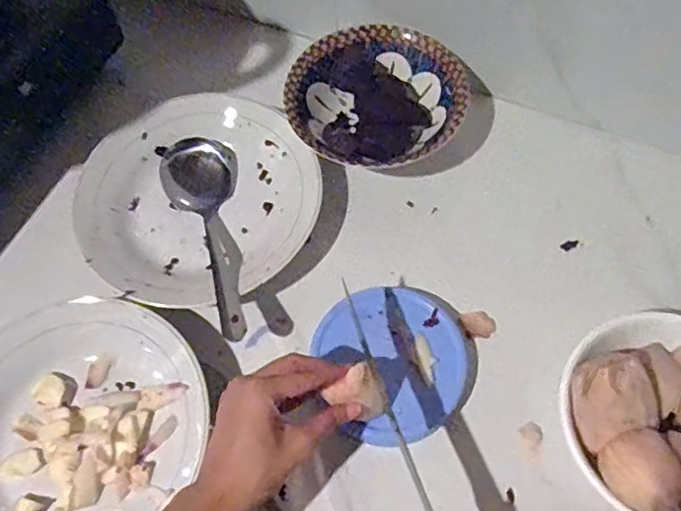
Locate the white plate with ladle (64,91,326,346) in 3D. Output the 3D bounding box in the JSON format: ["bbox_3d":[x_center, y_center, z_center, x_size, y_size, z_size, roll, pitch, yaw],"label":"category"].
[{"bbox_3d":[-0.129,-0.055,0.558,0.224,0.041,0.229,22,66,13],"label":"white plate with ladle"}]

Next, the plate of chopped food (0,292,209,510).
[{"bbox_3d":[-0.212,0.136,0.463,0.205,0.039,0.188,-1,63,2],"label":"plate of chopped food"}]

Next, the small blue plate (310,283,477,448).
[{"bbox_3d":[0.048,0.087,0.487,0.116,0.027,0.121,-1,63,2],"label":"small blue plate"}]

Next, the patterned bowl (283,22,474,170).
[{"bbox_3d":[0.037,-0.147,0.584,0.167,0.058,0.166,-1,63,2],"label":"patterned bowl"}]

